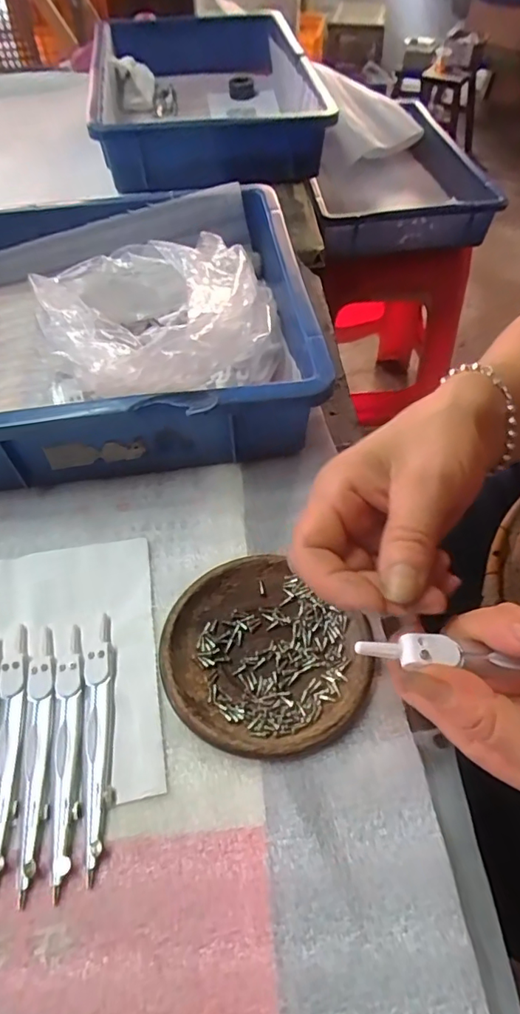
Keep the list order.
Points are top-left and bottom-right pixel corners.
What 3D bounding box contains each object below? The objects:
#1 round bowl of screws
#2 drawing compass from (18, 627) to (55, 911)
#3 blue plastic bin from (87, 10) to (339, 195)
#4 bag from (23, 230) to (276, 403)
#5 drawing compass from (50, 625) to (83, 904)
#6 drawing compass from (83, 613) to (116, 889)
[{"bbox_3d":[0.001,0.083,0.292,0.109,0.017,0.104,-1,55,1],"label":"round bowl of screws"},{"bbox_3d":[-0.116,0.125,0.273,0.014,0.007,0.129,-10,55,-5],"label":"drawing compass"},{"bbox_3d":[-0.082,-0.577,0.731,0.289,0.073,0.434,-10,55,-7],"label":"blue plastic bin"},{"bbox_3d":[-0.071,-0.131,0.393,0.174,0.101,0.186,-18,56,-10],"label":"bag"},{"bbox_3d":[-0.101,0.124,0.274,0.014,0.008,0.125,-9,55,-4],"label":"drawing compass"},{"bbox_3d":[-0.085,0.118,0.277,0.016,0.007,0.126,-10,55,-5],"label":"drawing compass"}]

